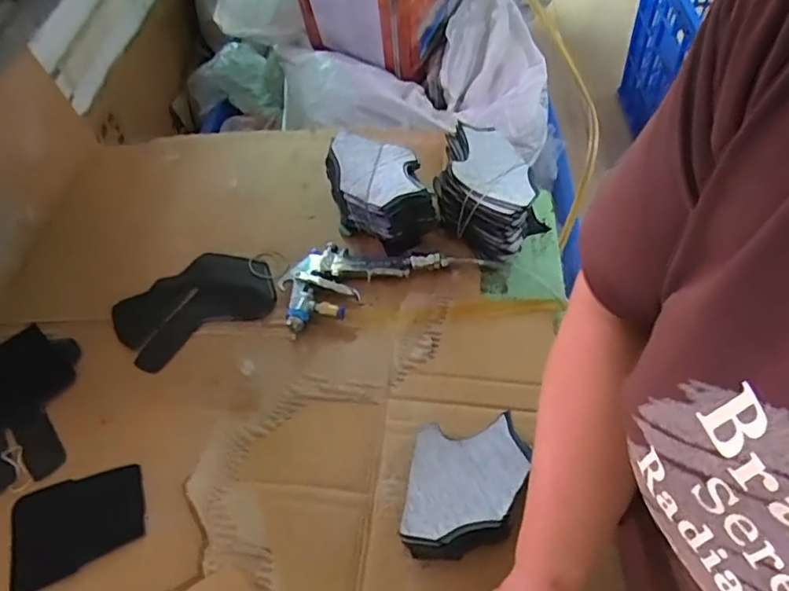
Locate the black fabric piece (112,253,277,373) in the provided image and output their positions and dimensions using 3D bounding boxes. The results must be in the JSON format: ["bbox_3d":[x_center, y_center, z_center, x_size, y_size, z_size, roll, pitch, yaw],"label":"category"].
[{"bbox_3d":[-0.247,0.009,0.730,0.184,0.012,0.127,-33,57,-20],"label":"black fabric piece"}]

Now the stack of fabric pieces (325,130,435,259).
[{"bbox_3d":[-0.017,-0.129,0.757,0.112,0.106,0.135,-20,53,-11],"label":"stack of fabric pieces"}]

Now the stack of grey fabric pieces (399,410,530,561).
[{"bbox_3d":[0.069,0.177,0.553,0.107,0.037,0.134,7,53,9],"label":"stack of grey fabric pieces"}]

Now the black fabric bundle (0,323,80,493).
[{"bbox_3d":[-0.432,0.125,0.673,0.124,0.022,0.200,-10,52,-3],"label":"black fabric bundle"}]

